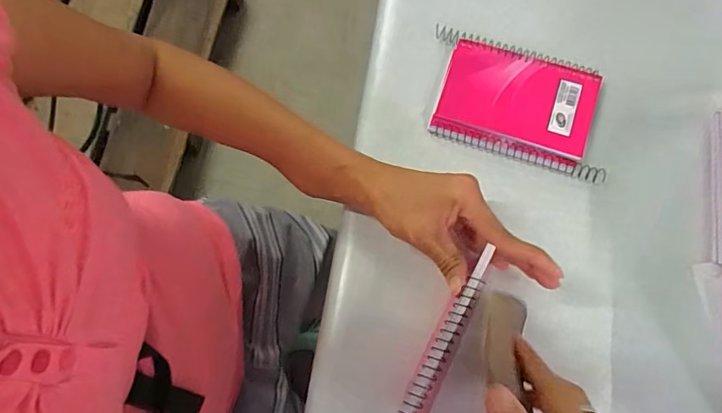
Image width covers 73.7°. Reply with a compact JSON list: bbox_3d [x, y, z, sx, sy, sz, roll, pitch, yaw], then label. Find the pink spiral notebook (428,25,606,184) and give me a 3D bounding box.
[{"bbox_3d":[0.137,-0.092,0.427,0.157,0.015,0.099,18,76,6],"label":"pink spiral notebook"}]

